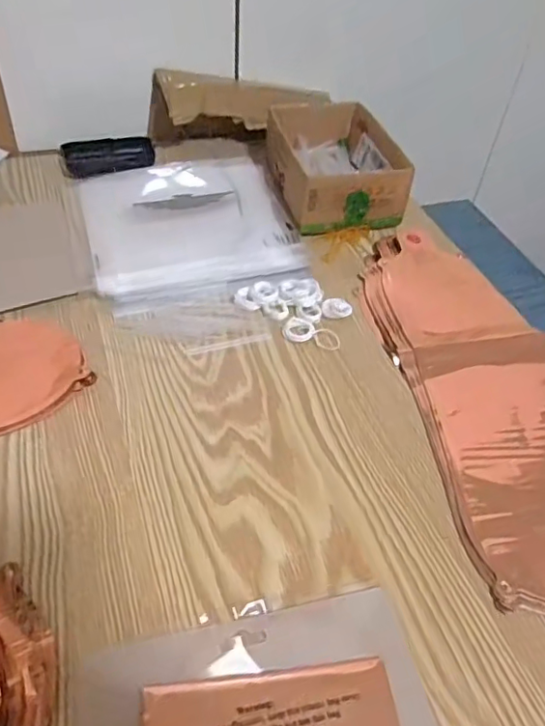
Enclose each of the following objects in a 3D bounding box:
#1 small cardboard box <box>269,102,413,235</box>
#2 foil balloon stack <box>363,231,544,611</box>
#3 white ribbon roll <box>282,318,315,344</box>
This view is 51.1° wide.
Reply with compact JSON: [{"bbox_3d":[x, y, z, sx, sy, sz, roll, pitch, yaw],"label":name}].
[{"bbox_3d":[0.071,-0.248,0.688,0.135,0.064,0.211,-8,48,-12],"label":"small cardboard box"},{"bbox_3d":[0.222,0.023,0.491,0.220,0.020,0.437,-8,48,-12],"label":"foil balloon stack"},{"bbox_3d":[0.024,-0.031,0.532,0.029,0.004,0.031,2,47,-2],"label":"white ribbon roll"}]

